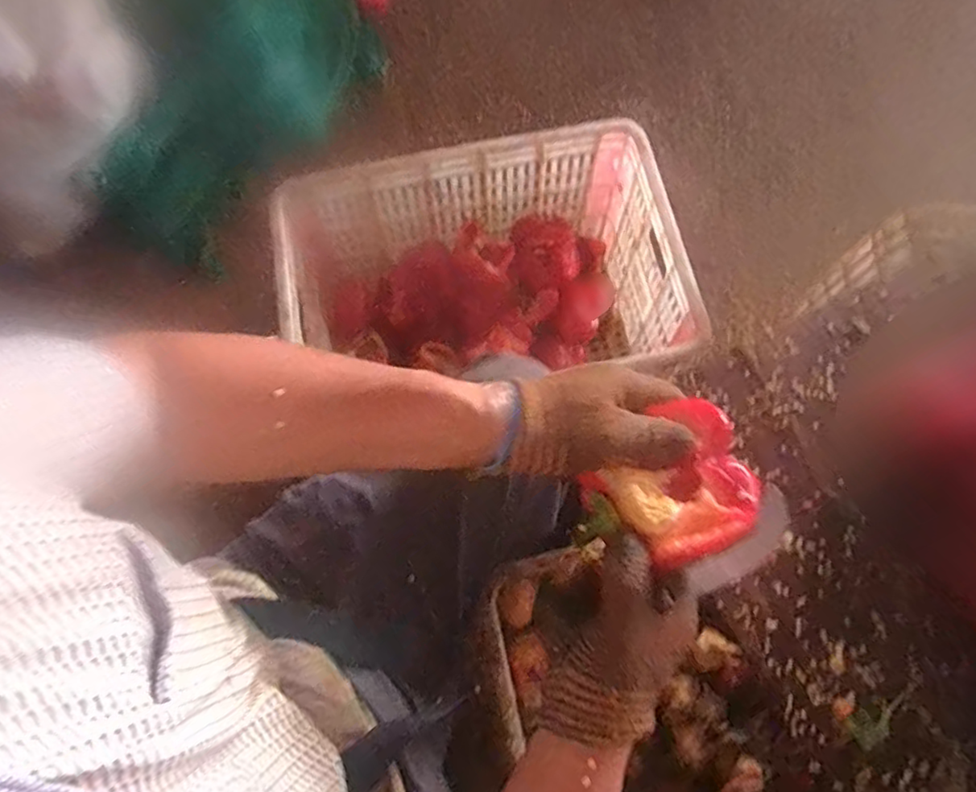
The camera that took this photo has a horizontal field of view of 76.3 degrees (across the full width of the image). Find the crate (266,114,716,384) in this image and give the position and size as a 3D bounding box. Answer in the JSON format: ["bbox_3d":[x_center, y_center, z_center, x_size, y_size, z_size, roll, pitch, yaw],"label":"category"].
[{"bbox_3d":[-0.011,-0.159,0.936,0.518,0.265,0.341,-10,73,-2],"label":"crate"}]

